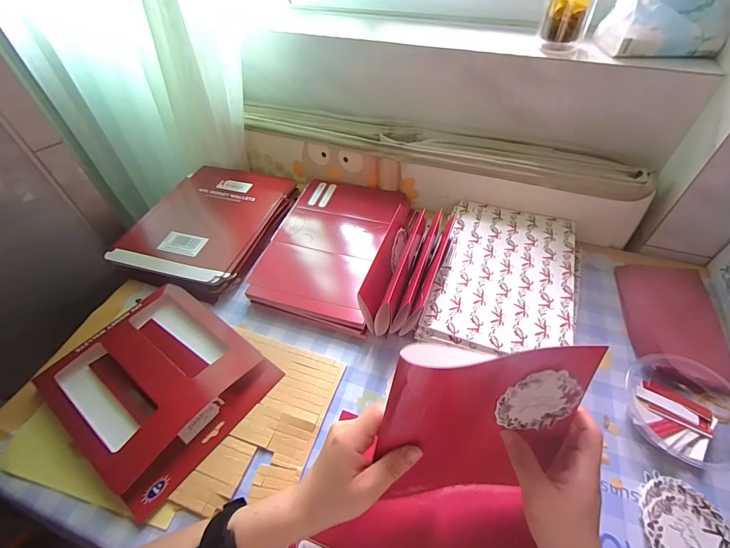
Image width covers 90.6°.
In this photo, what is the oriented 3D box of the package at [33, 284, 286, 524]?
[{"bbox_3d":[-0.246,0.121,0.432,0.226,0.035,0.194,29,57,23],"label":"package"}]

